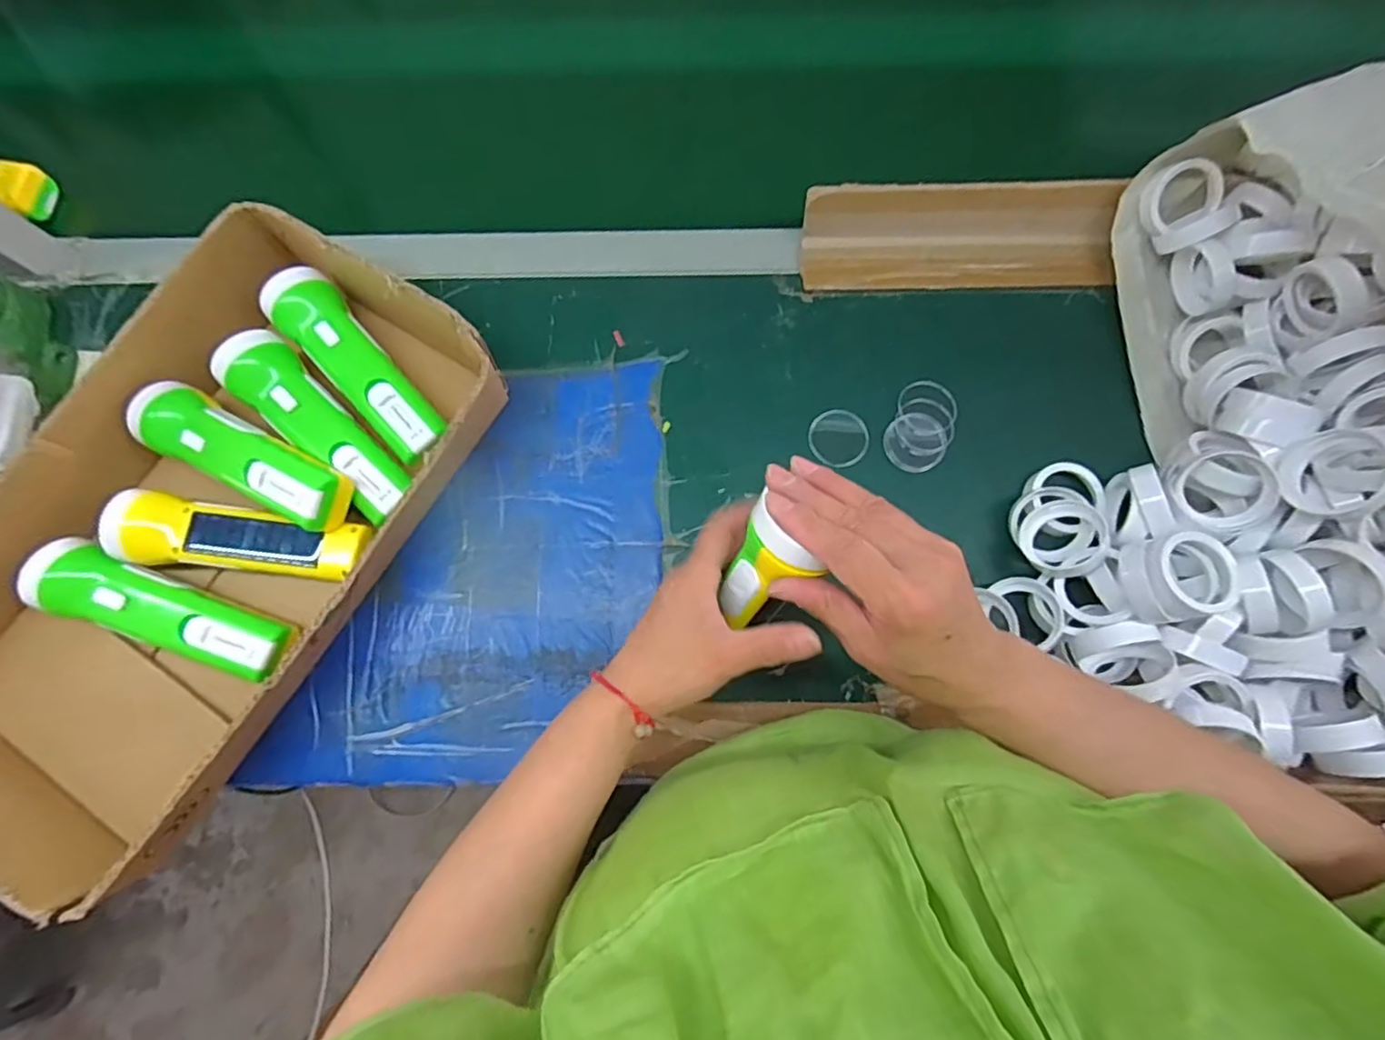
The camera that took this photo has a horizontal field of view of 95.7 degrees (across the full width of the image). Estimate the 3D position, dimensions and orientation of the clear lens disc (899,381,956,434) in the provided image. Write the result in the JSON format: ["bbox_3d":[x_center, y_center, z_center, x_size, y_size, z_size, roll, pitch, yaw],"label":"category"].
[{"bbox_3d":[0.184,-0.088,0.491,0.043,0.005,0.042,1,78,-3],"label":"clear lens disc"}]

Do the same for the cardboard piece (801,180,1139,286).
[{"bbox_3d":[0.212,-0.230,0.510,0.242,0.030,0.076,0,114,1],"label":"cardboard piece"}]

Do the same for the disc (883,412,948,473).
[{"bbox_3d":[0.173,-0.060,0.484,0.047,0.005,0.044,0,89,3],"label":"disc"}]

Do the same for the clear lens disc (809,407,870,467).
[{"bbox_3d":[0.115,-0.064,0.490,0.044,0.004,0.046,0,78,1],"label":"clear lens disc"}]

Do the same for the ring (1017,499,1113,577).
[{"bbox_3d":[0.258,0.012,0.436,0.052,0.011,0.056,-12,65,28],"label":"ring"}]

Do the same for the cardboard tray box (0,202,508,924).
[{"bbox_3d":[-0.335,0.003,0.439,0.232,0.071,0.413,32,81,7],"label":"cardboard tray box"}]

